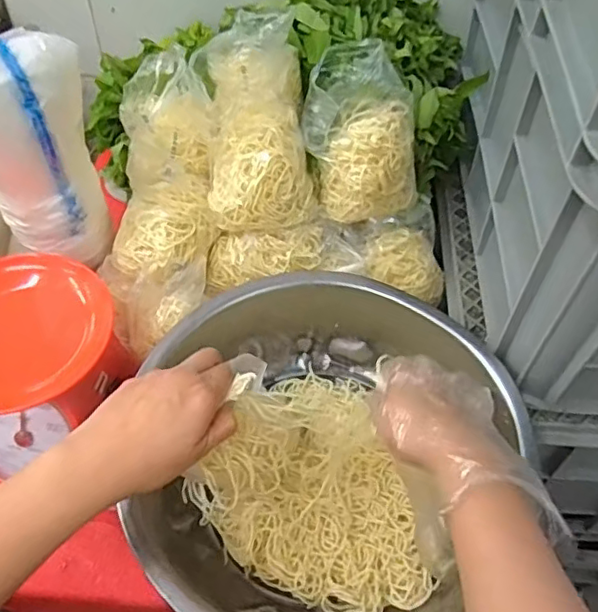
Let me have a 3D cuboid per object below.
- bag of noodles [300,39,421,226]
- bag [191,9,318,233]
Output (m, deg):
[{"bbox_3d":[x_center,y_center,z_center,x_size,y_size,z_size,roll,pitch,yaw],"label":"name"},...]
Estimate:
[{"bbox_3d":[0.064,-0.191,0.685,0.133,0.187,0.085,-1,10,28],"label":"bag of noodles"},{"bbox_3d":[-0.045,-0.202,0.661,0.115,0.089,0.234,-4,85,-6],"label":"bag"}]

